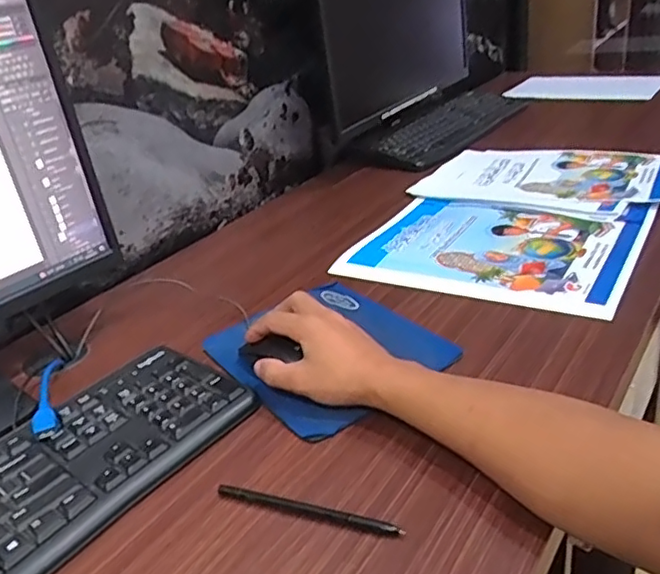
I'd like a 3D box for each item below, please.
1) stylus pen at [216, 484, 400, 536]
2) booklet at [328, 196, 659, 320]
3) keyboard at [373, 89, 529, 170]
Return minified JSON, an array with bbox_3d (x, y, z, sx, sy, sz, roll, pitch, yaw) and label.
[{"bbox_3d":[-0.017,0.153,0.423,0.137,0.010,0.007,6,31,23],"label":"stylus pen"},{"bbox_3d":[0.196,-0.058,0.755,0.327,0.009,0.270,9,32,28],"label":"booklet"},{"bbox_3d":[0.235,-0.313,1.174,0.132,0.034,0.422,14,35,33],"label":"keyboard"}]

